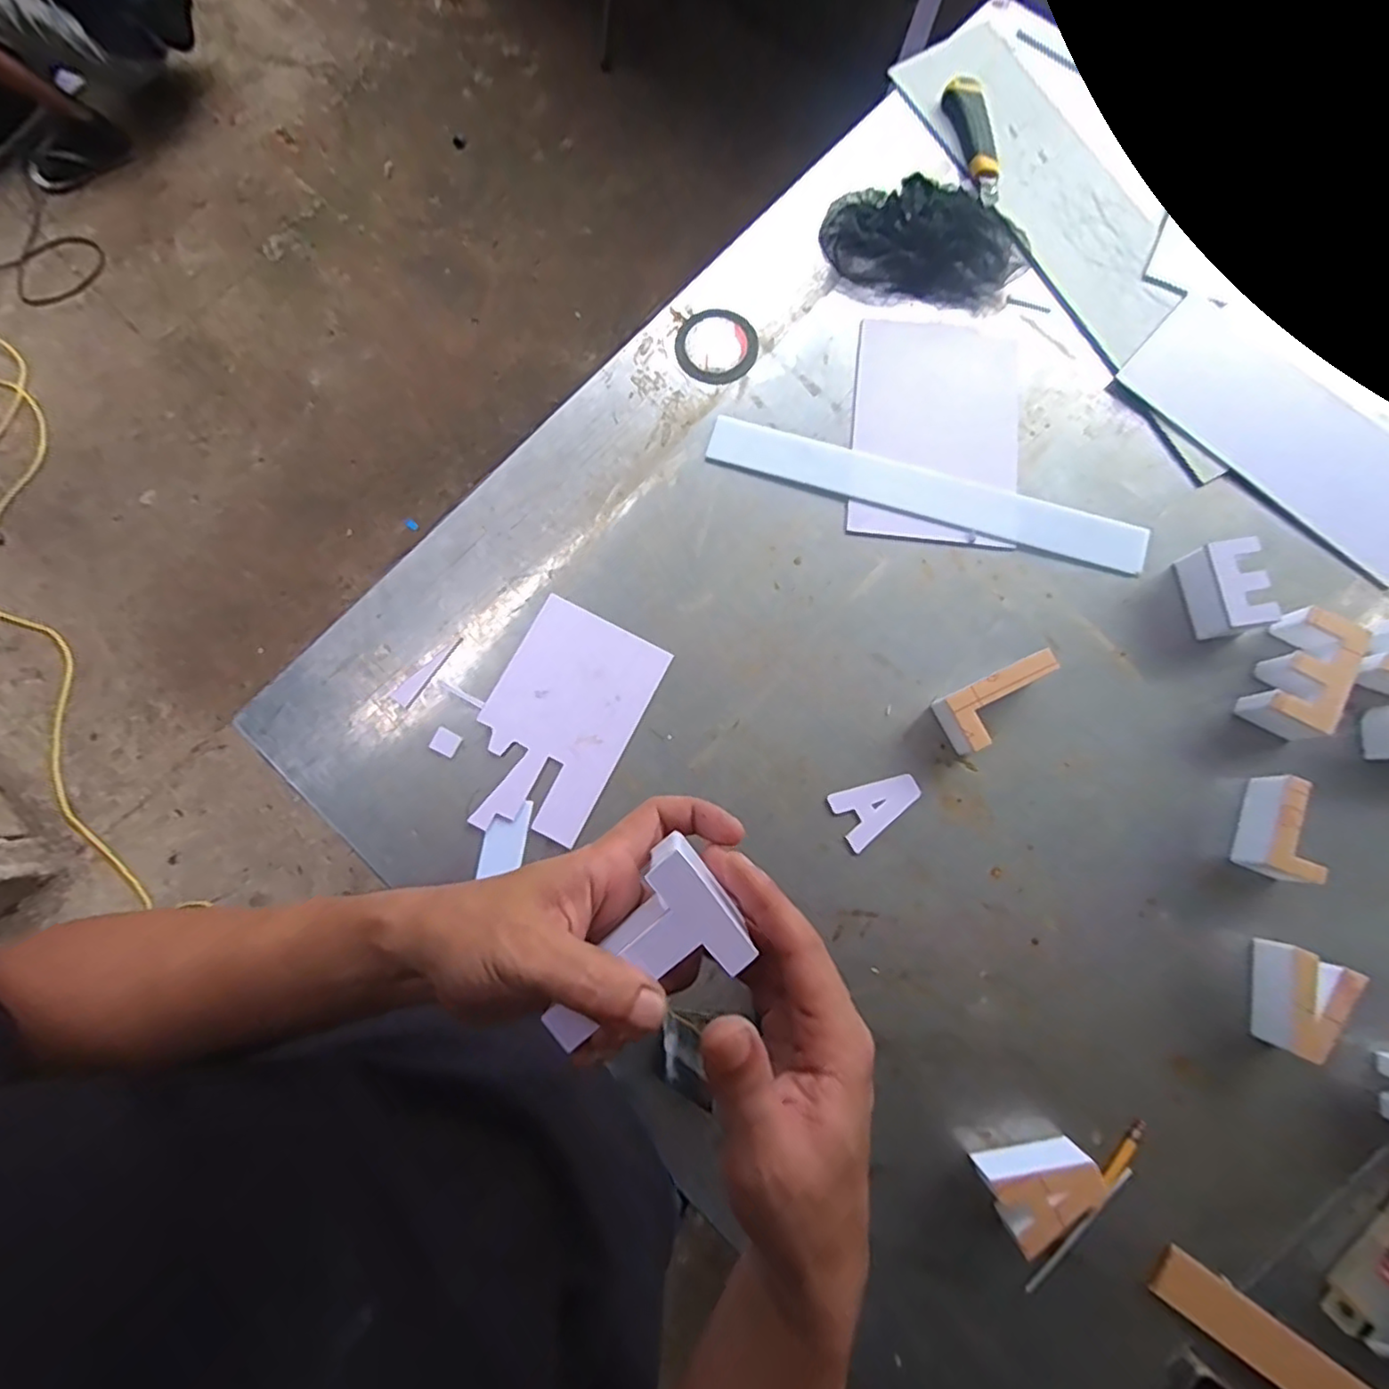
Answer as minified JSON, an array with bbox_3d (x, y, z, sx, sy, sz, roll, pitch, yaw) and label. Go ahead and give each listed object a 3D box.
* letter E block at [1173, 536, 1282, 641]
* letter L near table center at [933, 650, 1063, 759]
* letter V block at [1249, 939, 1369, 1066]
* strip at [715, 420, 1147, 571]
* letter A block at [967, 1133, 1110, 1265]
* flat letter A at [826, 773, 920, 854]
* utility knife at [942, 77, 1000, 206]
[{"bbox_3d":[0.501,-0.100,0.601,0.048,0.048,0.085,-11,79,-2],"label":"letter E block"},{"bbox_3d":[0.283,0.008,0.588,0.111,0.045,0.057,-25,80,-4],"label":"letter L near table center"},{"bbox_3d":[0.506,0.258,0.535,0.056,0.045,0.083,22,80,5],"label":"letter V block"},{"bbox_3d":[0.234,-0.204,0.649,0.443,0.004,0.055,17,80,4],"label":"strip"},{"bbox_3d":[0.279,0.398,0.513,0.083,0.051,0.056,-17,79,-3],"label":"letter A block"},{"bbox_3d":[0.172,0.104,0.594,0.081,0.004,0.053,-26,80,-4],"label":"flat letter A"},{"bbox_3d":[0.308,-0.611,0.702,0.045,0.020,0.154,-6,79,0],"label":"utility knife"}]

